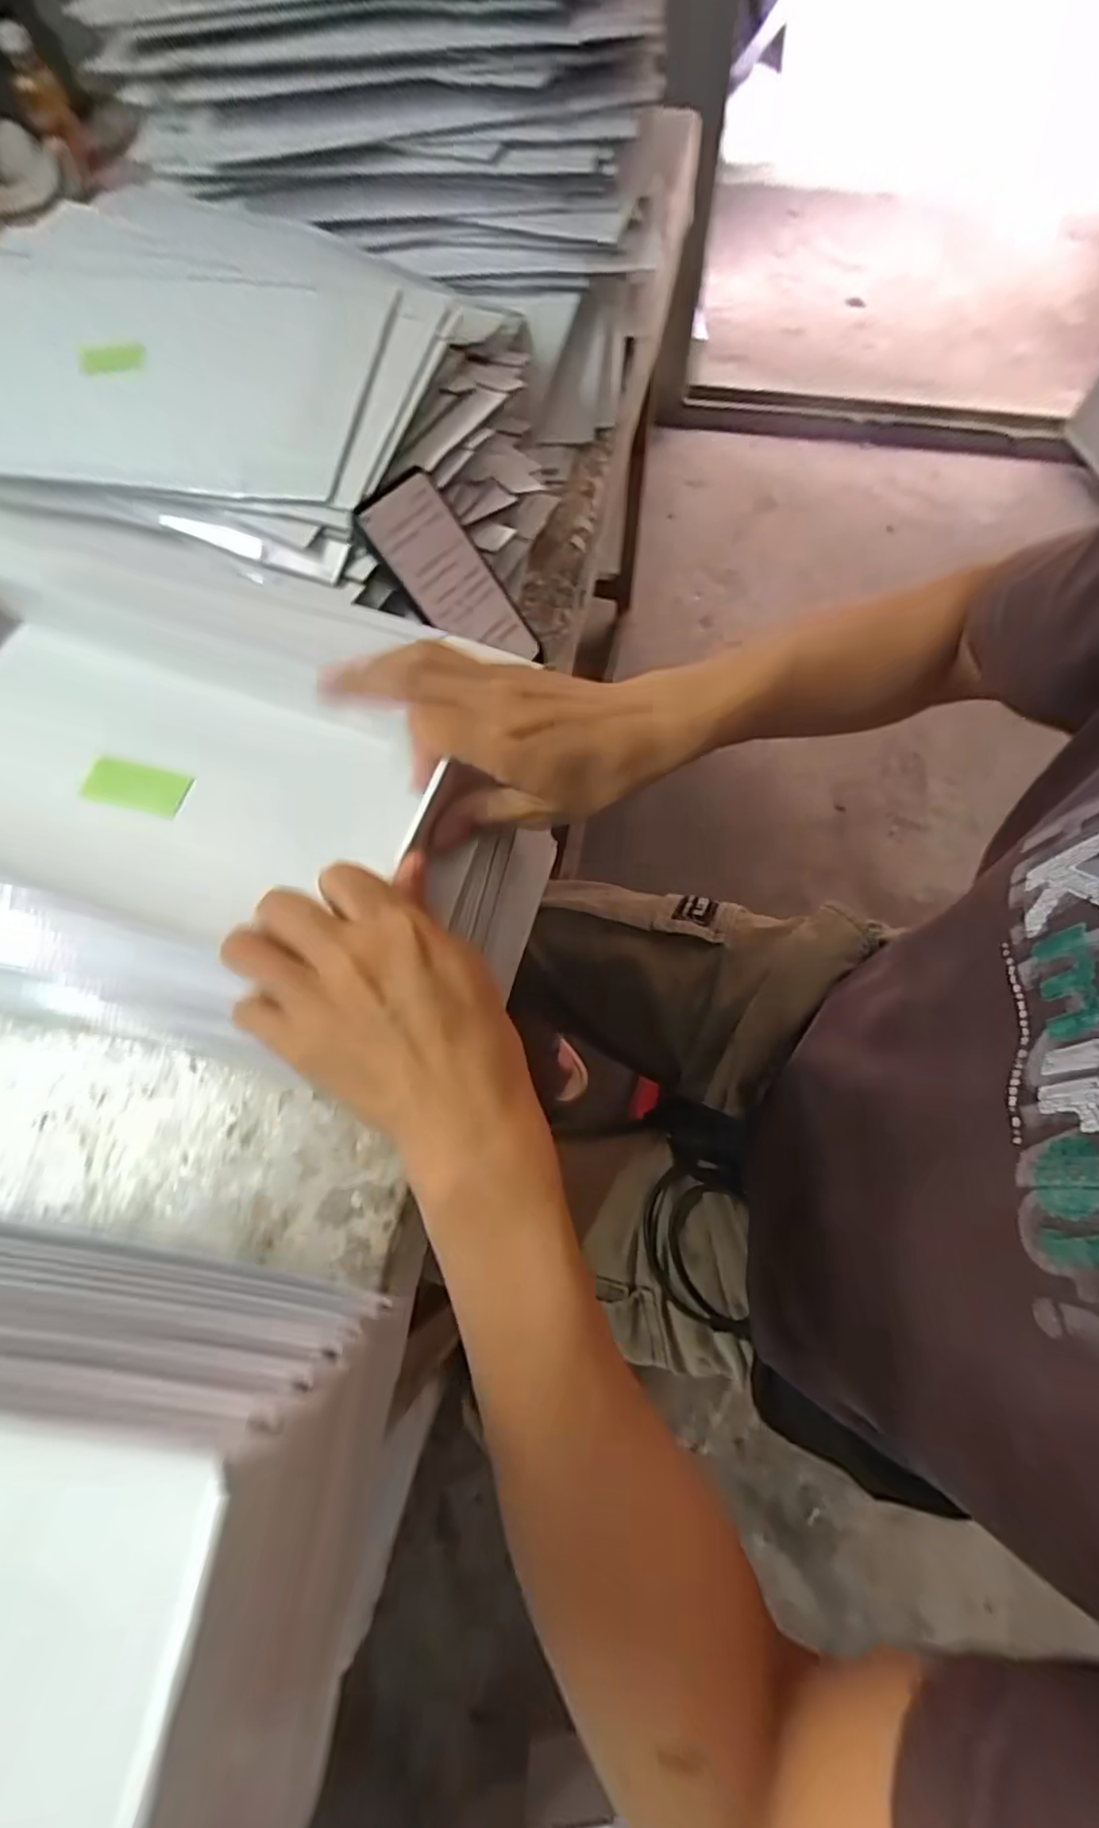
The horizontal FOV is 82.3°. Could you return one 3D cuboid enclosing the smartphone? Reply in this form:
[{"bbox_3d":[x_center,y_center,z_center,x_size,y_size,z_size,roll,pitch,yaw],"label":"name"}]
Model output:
[{"bbox_3d":[-0.073,-0.251,0.480,0.072,0.150,0.013,-46,29,-14],"label":"smartphone"}]

